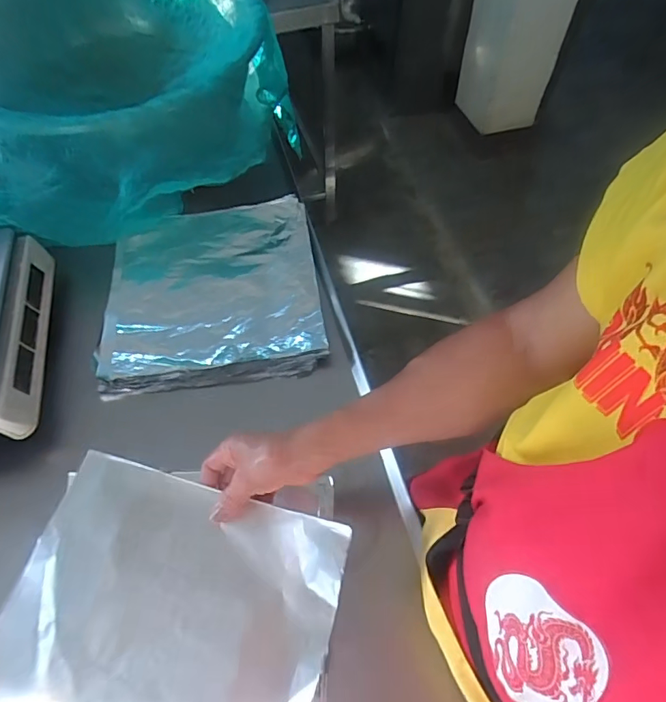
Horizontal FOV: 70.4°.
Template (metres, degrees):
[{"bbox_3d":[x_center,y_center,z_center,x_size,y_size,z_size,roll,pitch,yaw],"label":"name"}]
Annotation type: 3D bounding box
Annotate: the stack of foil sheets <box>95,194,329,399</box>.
[{"bbox_3d":[-0.187,-0.100,0.744,0.320,0.029,0.344,-7,57,-3],"label":"stack of foil sheets"}]

